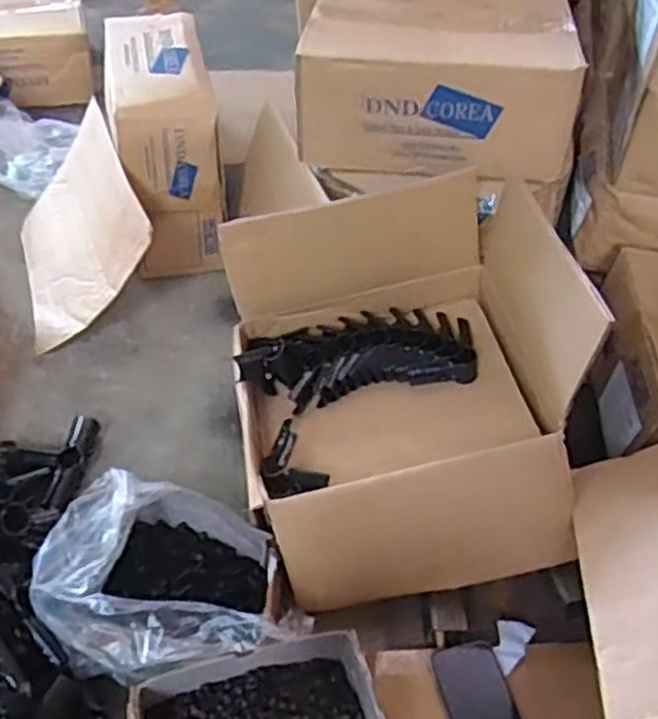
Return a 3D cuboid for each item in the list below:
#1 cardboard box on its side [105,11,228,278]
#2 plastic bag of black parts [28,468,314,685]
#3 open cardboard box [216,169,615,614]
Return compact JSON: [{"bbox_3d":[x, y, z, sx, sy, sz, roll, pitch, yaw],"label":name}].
[{"bbox_3d":[-0.259,-0.336,1.184,0.146,0.269,0.324,-9,48,-15],"label":"cardboard box on its side"},{"bbox_3d":[-0.149,0.225,0.763,0.247,0.123,0.192,13,46,5],"label":"plastic bag of black parts"},{"bbox_3d":[0.067,0.017,0.836,0.327,0.262,0.398,-4,47,-10],"label":"open cardboard box"}]

